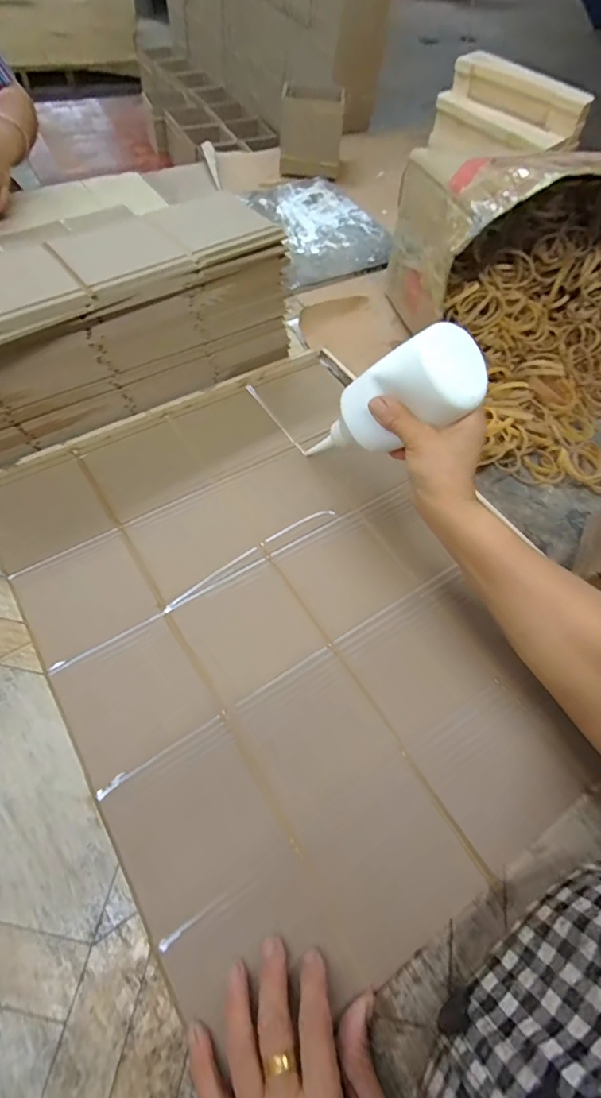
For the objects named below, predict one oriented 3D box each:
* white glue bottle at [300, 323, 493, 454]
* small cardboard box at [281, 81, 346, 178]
[{"bbox_3d":[0.077,-0.125,0.397,0.062,0.144,0.056,30,49,-39],"label":"white glue bottle"},{"bbox_3d":[0.020,-0.759,0.860,0.116,0.117,0.048,3,60,-3],"label":"small cardboard box"}]

